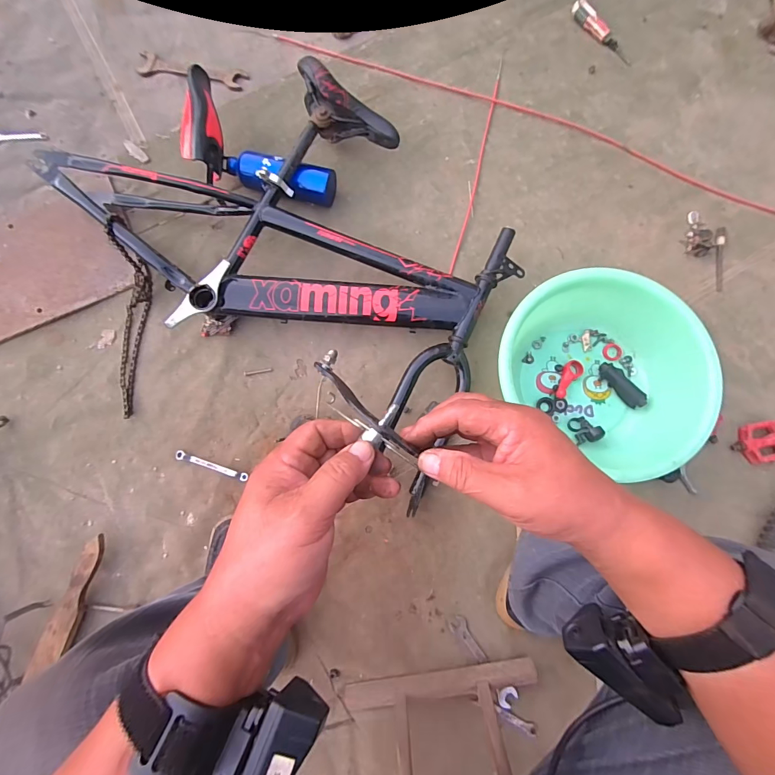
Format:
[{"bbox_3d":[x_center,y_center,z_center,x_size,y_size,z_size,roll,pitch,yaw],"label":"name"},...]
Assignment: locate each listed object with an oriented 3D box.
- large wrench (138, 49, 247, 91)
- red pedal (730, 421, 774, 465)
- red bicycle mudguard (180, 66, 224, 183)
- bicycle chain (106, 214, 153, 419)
[{"bbox_3d":[-0.437,-0.711,0.862,0.242,0.011,0.057,8,81,0],"label":"large wrench"},{"bbox_3d":[0.697,0.103,0.715,0.092,0.020,0.076,-4,81,-2],"label":"red pedal"},{"bbox_3d":[-0.363,-0.522,0.761,0.068,0.051,0.252,-1,80,0],"label":"red bicycle mudguard"},{"bbox_3d":[-0.499,-0.125,0.726,0.048,0.106,0.361,5,96,0],"label":"bicycle chain"}]

